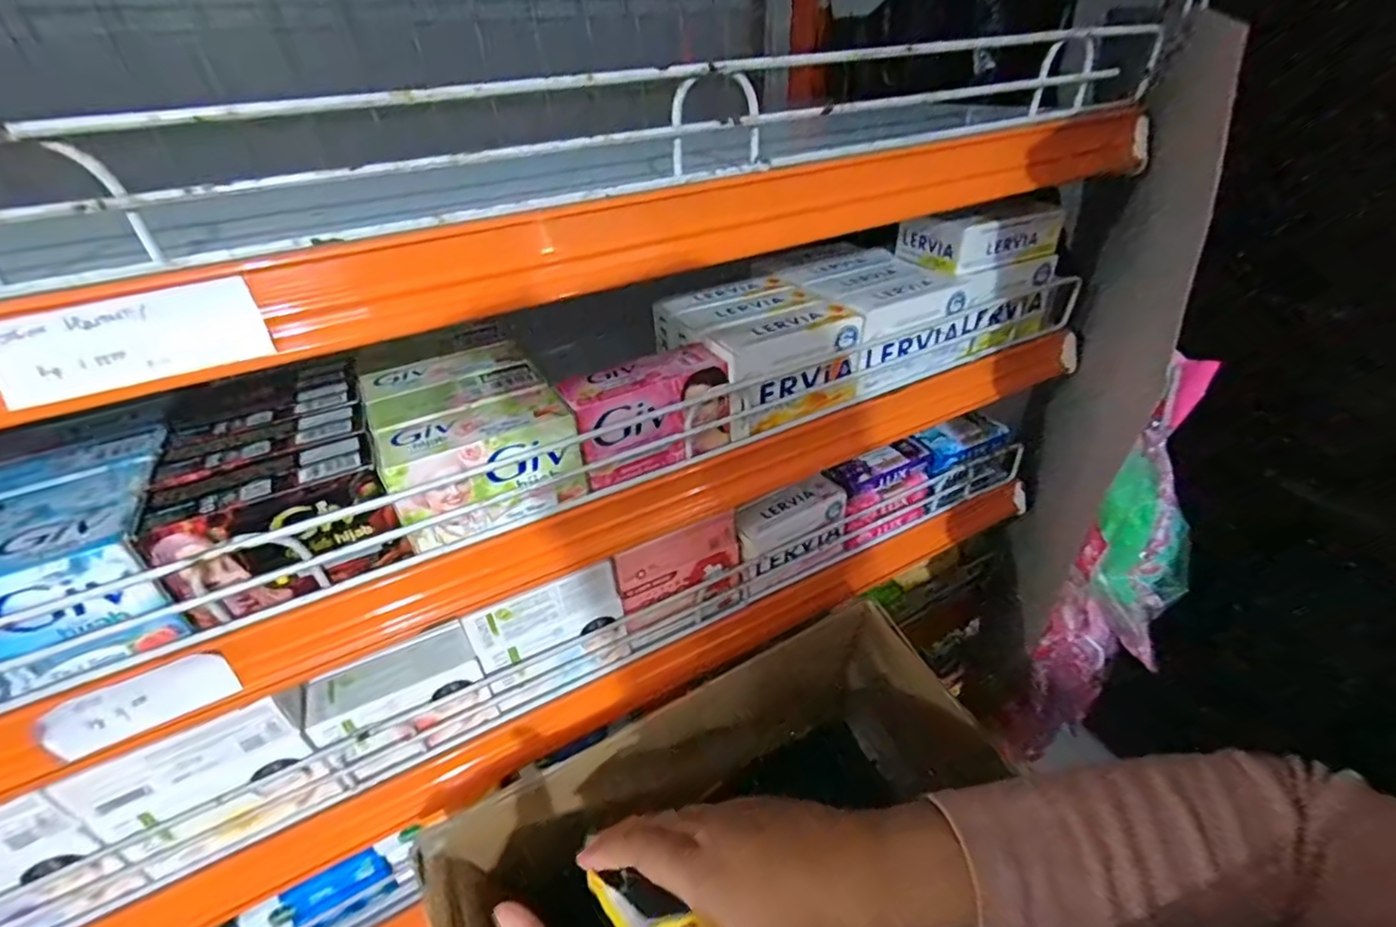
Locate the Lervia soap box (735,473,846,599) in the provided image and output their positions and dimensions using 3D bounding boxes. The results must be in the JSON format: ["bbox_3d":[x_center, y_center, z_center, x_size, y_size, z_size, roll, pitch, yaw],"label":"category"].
[{"bbox_3d":[0.069,0.056,0.468,0.095,0.065,0.034,-22,40,-23],"label":"Lervia soap box"}]

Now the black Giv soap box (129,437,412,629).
[{"bbox_3d":[-0.191,0.030,0.277,0.090,0.053,0.040,-20,39,-21],"label":"black Giv soap box"}]

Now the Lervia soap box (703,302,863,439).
[{"bbox_3d":[0.055,-0.061,0.373,0.093,0.059,0.030,-19,39,-20],"label":"Lervia soap box"}]

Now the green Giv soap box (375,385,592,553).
[{"bbox_3d":[-0.109,0.001,0.310,0.090,0.051,0.037,-19,39,-20],"label":"green Giv soap box"}]

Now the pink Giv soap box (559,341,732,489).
[{"bbox_3d":[-0.028,-0.029,0.344,0.091,0.053,0.034,-20,39,-21],"label":"pink Giv soap box"}]

